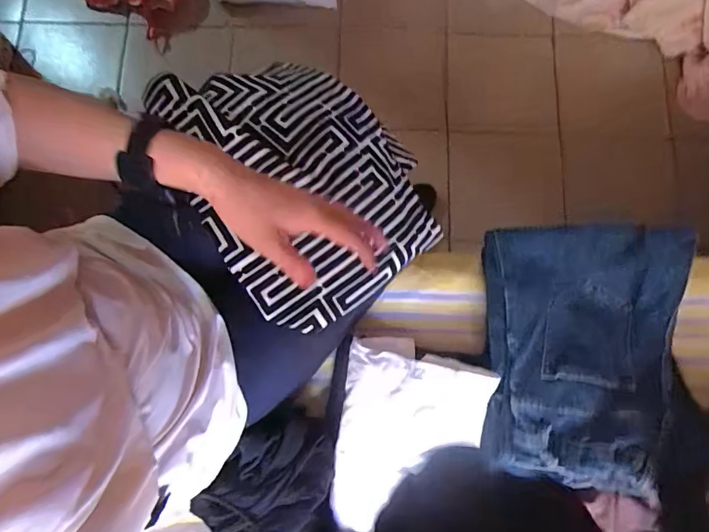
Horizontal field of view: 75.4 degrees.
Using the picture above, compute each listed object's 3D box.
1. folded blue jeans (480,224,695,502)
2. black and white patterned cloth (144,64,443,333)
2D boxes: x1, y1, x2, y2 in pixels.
[{"bbox_3d":[0.297,0.107,0.599,0.232,0.071,0.318,5,79,1],"label":"folded blue jeans"},{"bbox_3d":[-0.059,-0.108,0.558,0.258,0.089,0.323,-30,80,-6],"label":"black and white patterned cloth"}]

